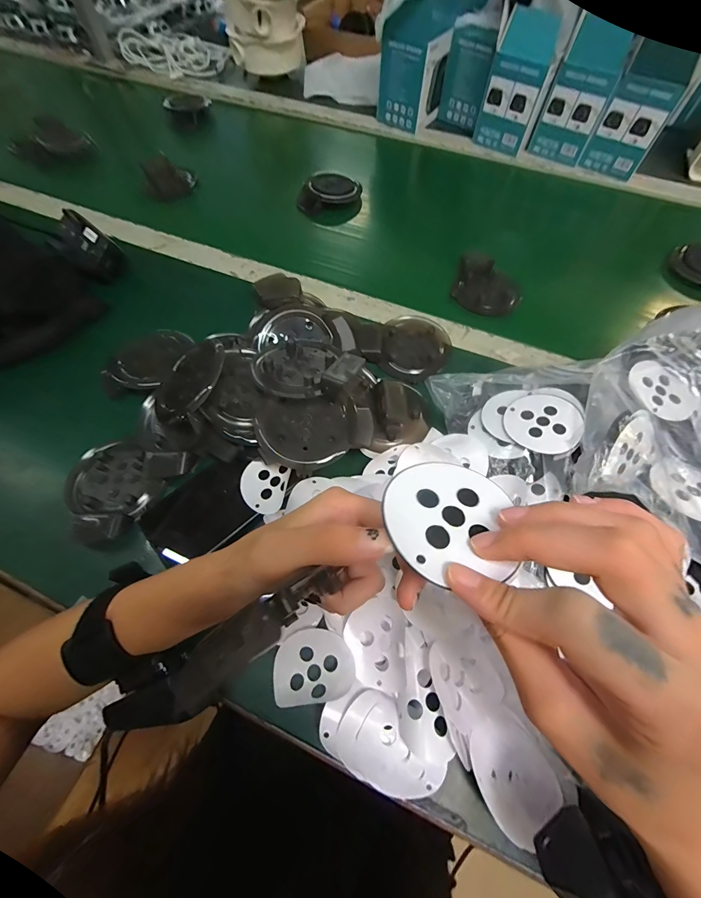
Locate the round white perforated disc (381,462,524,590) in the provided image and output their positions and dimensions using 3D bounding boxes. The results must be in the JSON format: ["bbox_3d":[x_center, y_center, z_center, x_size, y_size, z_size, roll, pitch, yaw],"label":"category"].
[{"bbox_3d":[0.043,0.030,0.152,0.055,0.004,0.058,4,50,-4],"label":"round white perforated disc"}]

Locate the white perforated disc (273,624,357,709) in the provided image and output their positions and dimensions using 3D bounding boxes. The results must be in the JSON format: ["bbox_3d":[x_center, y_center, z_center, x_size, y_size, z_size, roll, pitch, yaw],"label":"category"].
[{"bbox_3d":[-0.027,0.157,0.251,0.059,0.016,0.047,-6,65,-3],"label":"white perforated disc"}]

